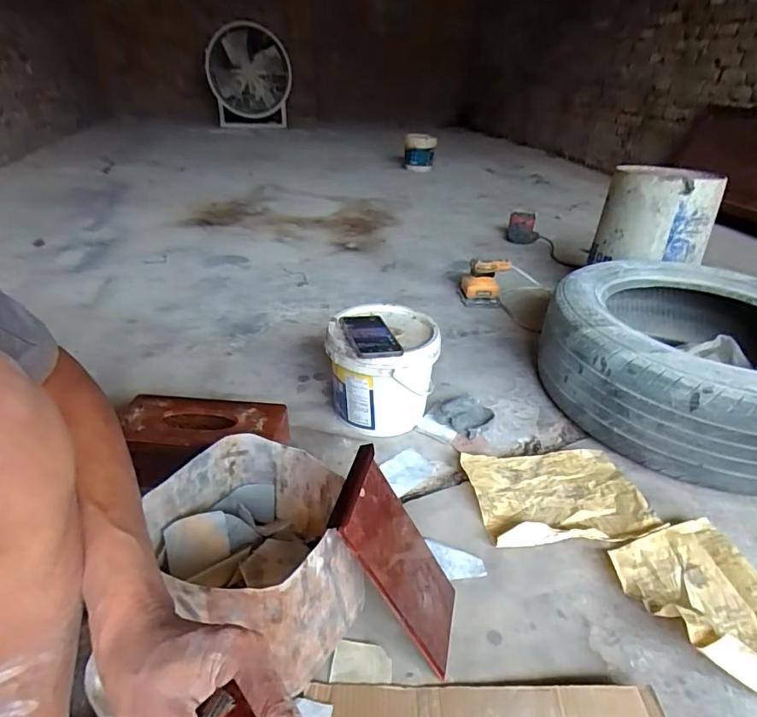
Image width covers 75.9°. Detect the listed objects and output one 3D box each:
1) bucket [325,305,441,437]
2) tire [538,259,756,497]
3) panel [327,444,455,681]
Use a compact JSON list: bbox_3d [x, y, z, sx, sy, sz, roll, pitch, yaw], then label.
[{"bbox_3d":[0.004,0.026,0.928,0.190,0.193,0.188,1,34,-1],"label":"bucket"},{"bbox_3d":[0.629,0.012,0.947,0.514,0.216,0.533,1,34,-1],"label":"tire"},{"bbox_3d":[0.026,0.229,0.550,0.015,0.261,0.115,-16,25,29],"label":"panel"}]

